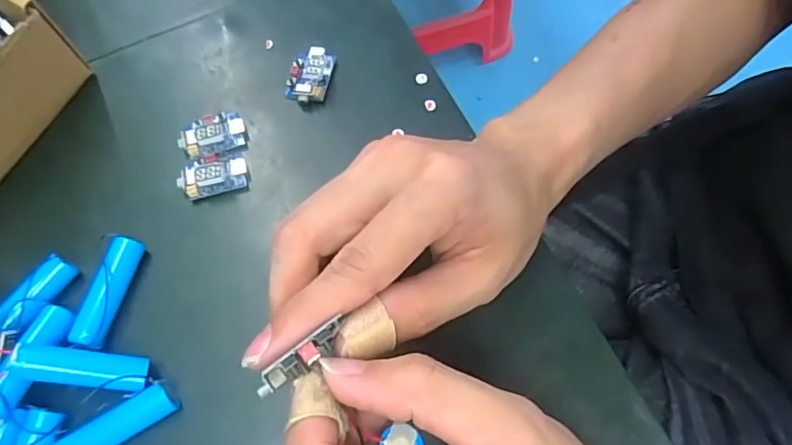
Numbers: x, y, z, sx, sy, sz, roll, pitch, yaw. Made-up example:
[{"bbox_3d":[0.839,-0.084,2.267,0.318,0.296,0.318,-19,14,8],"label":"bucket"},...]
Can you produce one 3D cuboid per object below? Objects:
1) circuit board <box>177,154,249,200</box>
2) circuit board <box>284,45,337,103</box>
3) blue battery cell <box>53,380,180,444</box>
[{"bbox_3d":[-0.091,-0.024,0.272,0.032,0.007,0.021,-15,70,-4],"label":"circuit board"},{"bbox_3d":[-0.045,-0.079,0.292,0.023,0.012,0.033,11,70,5],"label":"circuit board"},{"bbox_3d":[-0.117,0.086,0.230,0.050,0.012,0.014,-31,72,-9],"label":"blue battery cell"}]

